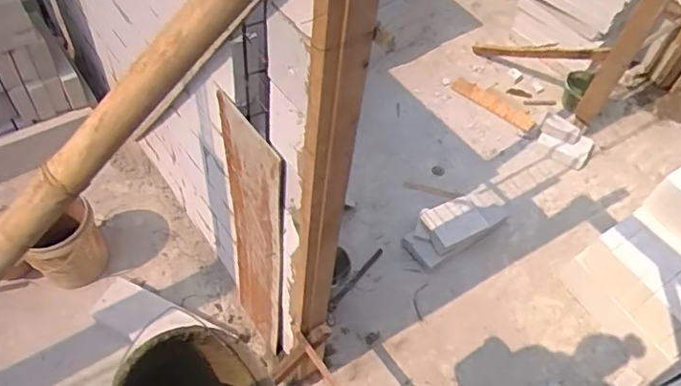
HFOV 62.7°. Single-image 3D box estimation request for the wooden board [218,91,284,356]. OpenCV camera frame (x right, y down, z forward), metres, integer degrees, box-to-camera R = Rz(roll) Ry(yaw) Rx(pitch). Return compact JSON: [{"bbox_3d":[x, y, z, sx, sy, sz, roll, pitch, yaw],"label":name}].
[{"bbox_3d":[-0.286,0.179,1.860,0.030,1.207,0.273,-31,60,-27],"label":"wooden board"}]

